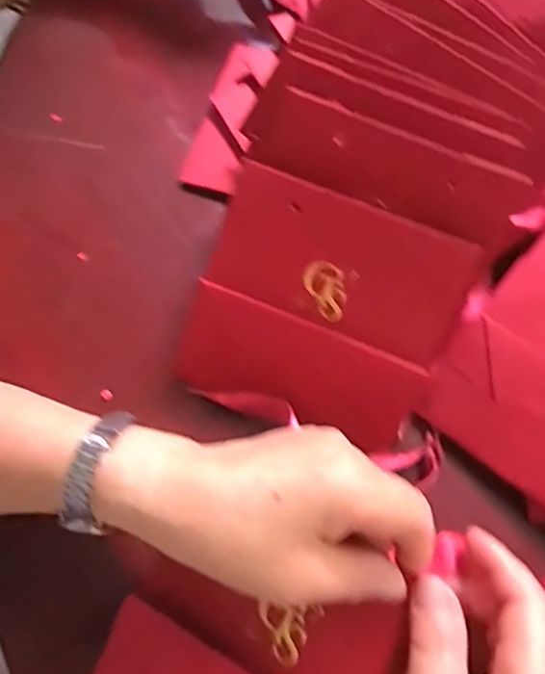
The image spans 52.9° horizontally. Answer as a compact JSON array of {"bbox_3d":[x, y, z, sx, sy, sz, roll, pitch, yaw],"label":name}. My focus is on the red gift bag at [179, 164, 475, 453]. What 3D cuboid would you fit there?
[{"bbox_3d":[0.029,-0.013,0.322,0.144,0.011,0.131,20,105,-1],"label":"red gift bag"}]

